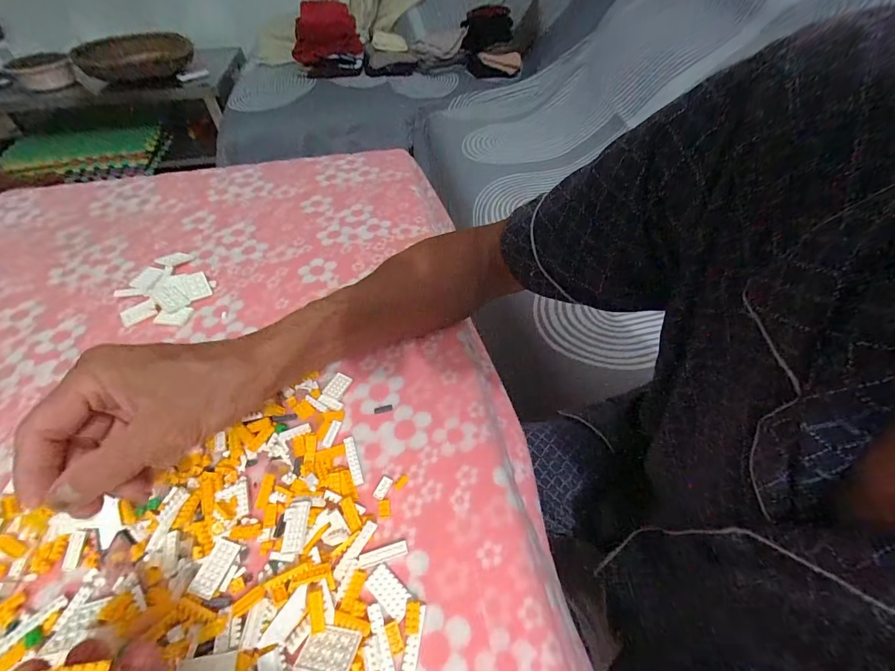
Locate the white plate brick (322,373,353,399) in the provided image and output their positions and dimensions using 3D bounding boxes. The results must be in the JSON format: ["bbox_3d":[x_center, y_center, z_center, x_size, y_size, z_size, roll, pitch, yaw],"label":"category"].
[{"bbox_3d":[-0.099,0.045,0.341,0.018,0.004,0.024,20,54,17],"label":"white plate brick"}]

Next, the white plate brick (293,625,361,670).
[{"bbox_3d":[-0.069,0.183,0.222,0.032,0.004,0.022,-1,27,14],"label":"white plate brick"}]

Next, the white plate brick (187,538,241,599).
[{"bbox_3d":[-0.153,0.153,0.250,0.017,0.005,0.032,11,52,11],"label":"white plate brick"}]

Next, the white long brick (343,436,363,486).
[{"bbox_3d":[-0.074,0.098,0.300,0.008,0.004,0.040,-17,52,-12],"label":"white long brick"}]

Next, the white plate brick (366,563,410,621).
[{"bbox_3d":[-0.037,0.162,0.242,0.031,0.004,0.016,35,60,26],"label":"white plate brick"}]

